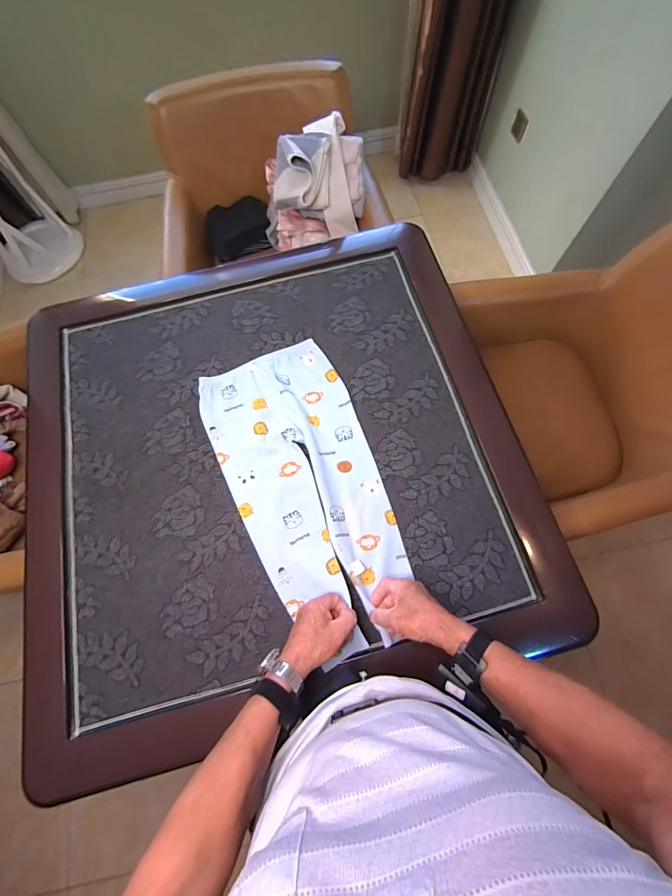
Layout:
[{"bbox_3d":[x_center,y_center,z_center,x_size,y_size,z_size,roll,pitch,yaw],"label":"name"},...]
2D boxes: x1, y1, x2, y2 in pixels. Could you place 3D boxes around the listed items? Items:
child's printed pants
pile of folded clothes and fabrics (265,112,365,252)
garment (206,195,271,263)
[{"bbox_3d":[-0.049,0.059,0.664,0.260,0.027,0.560,-23,73,-6],"label":"child's printed pants"},{"bbox_3d":[-0.075,-0.787,1.080,0.314,0.258,0.243,-3,72,1],"label":"pile of folded clothes and fabrics"},{"bbox_3d":[-0.331,-0.742,1.220,0.217,0.101,0.162,-17,72,-3],"label":"garment"}]

